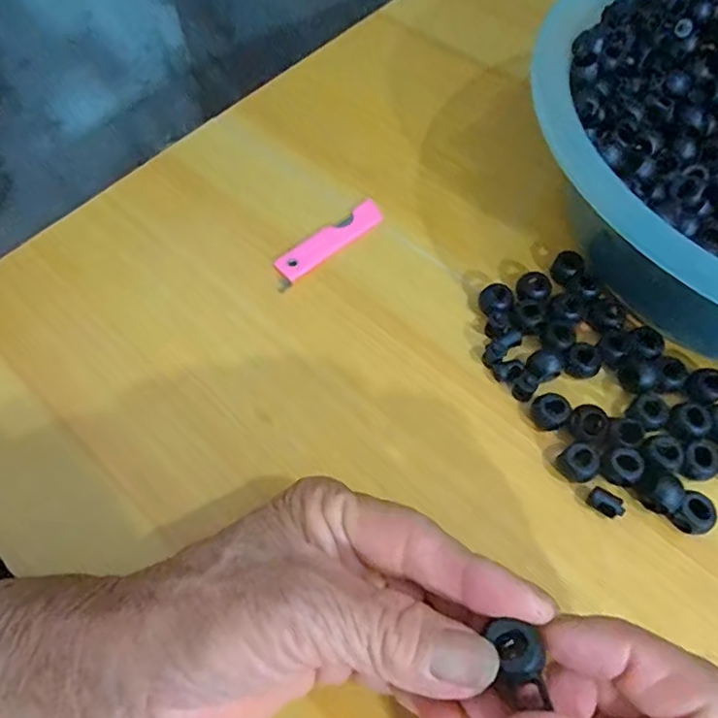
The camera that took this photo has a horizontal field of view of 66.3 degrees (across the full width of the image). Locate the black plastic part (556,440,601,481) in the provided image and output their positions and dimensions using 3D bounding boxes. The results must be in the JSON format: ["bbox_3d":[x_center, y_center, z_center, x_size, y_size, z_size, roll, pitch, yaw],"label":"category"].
[{"bbox_3d":[0.097,0.047,0.245,0.015,0.014,0.016,-1,62,2],"label":"black plastic part"}]

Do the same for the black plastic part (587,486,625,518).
[{"bbox_3d":[0.107,0.062,0.238,0.008,0.007,0.015,-40,68,-17],"label":"black plastic part"}]

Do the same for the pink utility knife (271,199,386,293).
[{"bbox_3d":[-0.017,-0.067,0.311,0.075,0.005,0.018,-39,67,-17],"label":"pink utility knife"}]

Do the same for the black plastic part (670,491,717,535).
[{"bbox_3d":[0.142,0.066,0.233,0.015,0.010,0.015,-1,62,2],"label":"black plastic part"}]

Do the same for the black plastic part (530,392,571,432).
[{"bbox_3d":[0.089,0.025,0.258,0.016,0.013,0.014,34,68,18],"label":"black plastic part"}]

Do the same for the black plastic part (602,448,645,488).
[{"bbox_3d":[0.117,0.048,0.243,0.014,0.011,0.015,-1,62,2],"label":"black plastic part"}]

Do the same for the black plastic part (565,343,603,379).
[{"bbox_3d":[0.110,0.001,0.270,0.017,0.010,0.016,-1,62,2],"label":"black plastic part"}]

